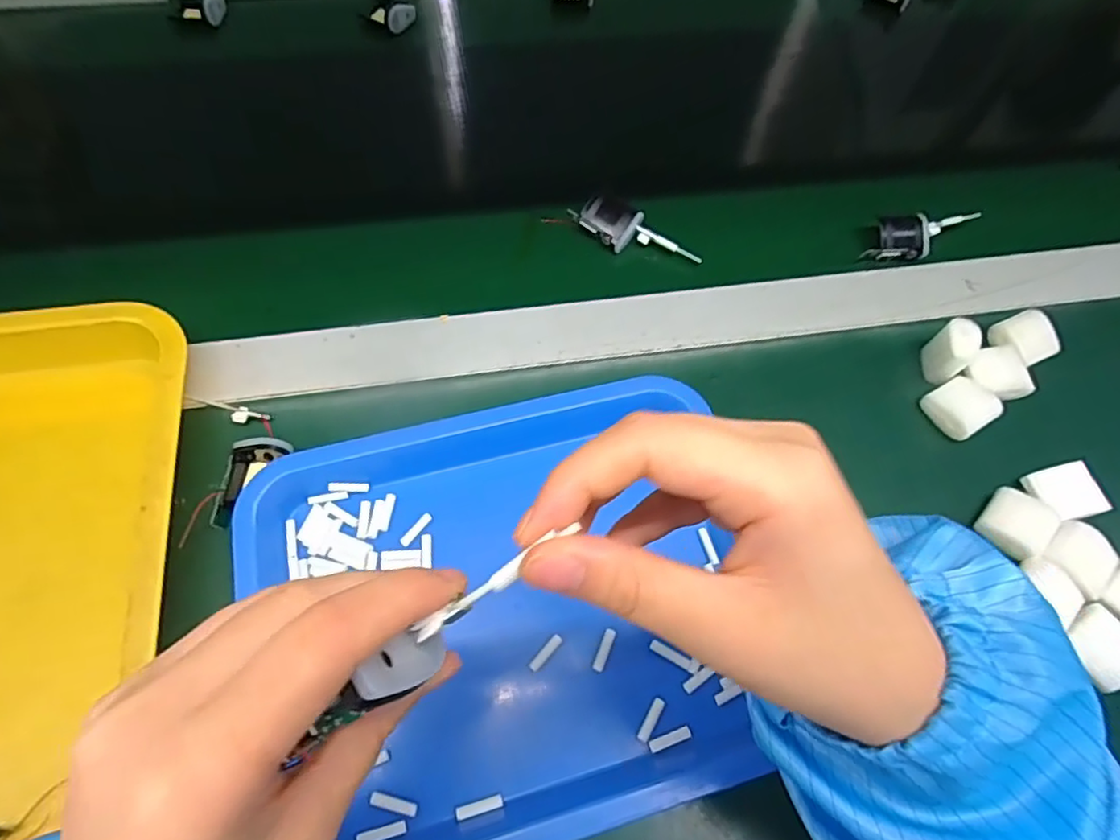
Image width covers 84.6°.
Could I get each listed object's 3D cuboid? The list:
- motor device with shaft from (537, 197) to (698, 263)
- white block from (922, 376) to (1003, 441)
[{"bbox_3d":[0.049,-0.145,0.481,0.120,0.034,0.028,25,67,8],"label":"motor device with shaft"},{"bbox_3d":[0.269,-0.008,0.413,0.037,0.025,0.037,-34,70,2],"label":"white block"}]

